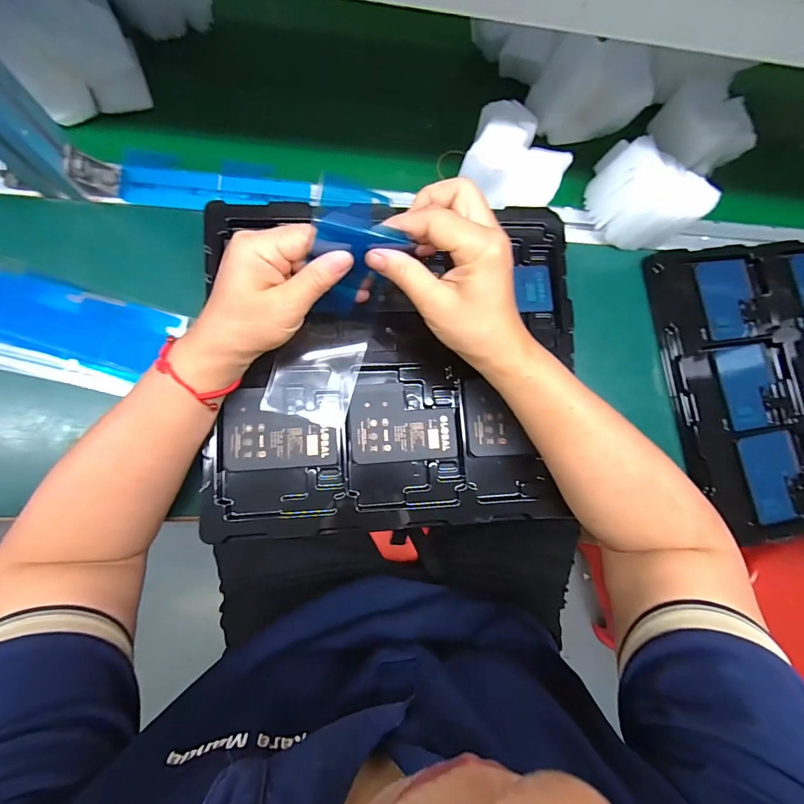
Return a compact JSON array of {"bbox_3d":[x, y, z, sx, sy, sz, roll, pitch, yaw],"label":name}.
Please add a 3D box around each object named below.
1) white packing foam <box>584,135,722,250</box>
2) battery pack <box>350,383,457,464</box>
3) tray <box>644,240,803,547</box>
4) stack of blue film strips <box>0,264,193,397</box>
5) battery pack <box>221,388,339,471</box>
[{"bbox_3d":[0.257,-0.214,0.417,0.114,0.058,0.068,35,78,-1],"label":"white packing foam"},{"bbox_3d":[0.001,0.017,0.333,0.088,0.004,0.065,-3,84,-7],"label":"battery pack"},{"bbox_3d":[0.434,-0.022,0.442,0.285,0.027,0.317,-8,82,-8],"label":"tray"},{"bbox_3d":[-0.394,-0.089,0.346,0.364,0.011,0.098,14,79,-5],"label":"stack of blue film strips"},{"bbox_3d":[-0.099,0.021,0.319,0.089,0.004,0.064,-3,84,-7],"label":"battery pack"}]

